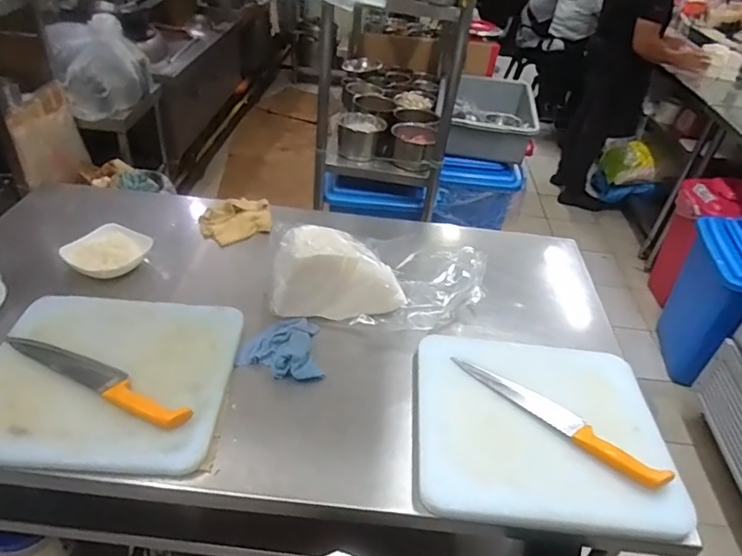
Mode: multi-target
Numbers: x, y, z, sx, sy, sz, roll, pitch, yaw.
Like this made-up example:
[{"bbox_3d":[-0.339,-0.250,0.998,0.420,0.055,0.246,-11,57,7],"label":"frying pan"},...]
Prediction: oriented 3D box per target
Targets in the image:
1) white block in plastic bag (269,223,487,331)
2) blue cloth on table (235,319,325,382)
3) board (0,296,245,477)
[{"bbox_3d":[0.011,-0.008,1.055,0.407,0.135,0.226,-10,40,-19],"label":"white block in plastic bag"},{"bbox_3d":[-0.164,0.125,0.953,0.142,0.030,0.131,-1,38,-9],"label":"blue cloth on table"},{"bbox_3d":[-0.432,0.157,0.872,0.387,0.035,0.342,4,42,-2],"label":"board"}]

